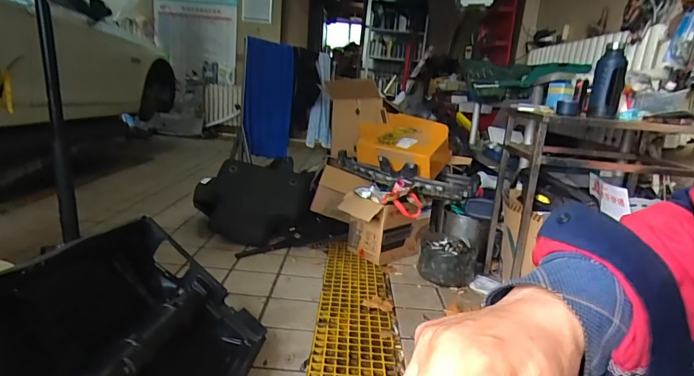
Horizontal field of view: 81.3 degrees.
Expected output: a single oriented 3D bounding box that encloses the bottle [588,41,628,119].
[{"bbox_3d":[0.952,-0.389,1.474,0.098,0.259,0.088,14,16,32],"label":"bottle"}]

